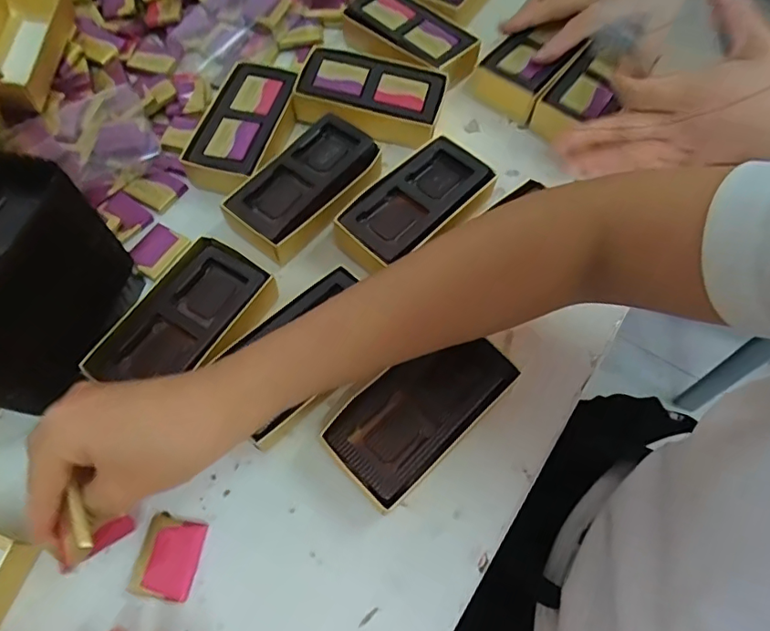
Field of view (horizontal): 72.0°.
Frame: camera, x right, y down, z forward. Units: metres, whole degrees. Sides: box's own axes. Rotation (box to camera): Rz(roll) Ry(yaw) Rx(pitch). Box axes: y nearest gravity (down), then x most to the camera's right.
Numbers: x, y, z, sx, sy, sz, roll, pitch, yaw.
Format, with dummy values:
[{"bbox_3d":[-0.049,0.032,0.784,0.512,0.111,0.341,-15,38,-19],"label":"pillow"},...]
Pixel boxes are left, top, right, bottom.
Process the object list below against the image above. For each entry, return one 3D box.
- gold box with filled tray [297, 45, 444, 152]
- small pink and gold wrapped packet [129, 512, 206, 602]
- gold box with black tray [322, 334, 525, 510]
[{"bbox_3d":[-0.011,-0.181,0.436,0.114,0.032,0.065,9,64,1],"label":"gold box with filled tray"},{"bbox_3d":[-0.120,0.134,0.294,0.031,0.006,0.041,9,63,4],"label":"small pink and gold wrapped packet"},{"bbox_3d":[0.021,0.057,0.320,0.113,0.034,0.059,-41,71,-19],"label":"gold box with black tray"}]

